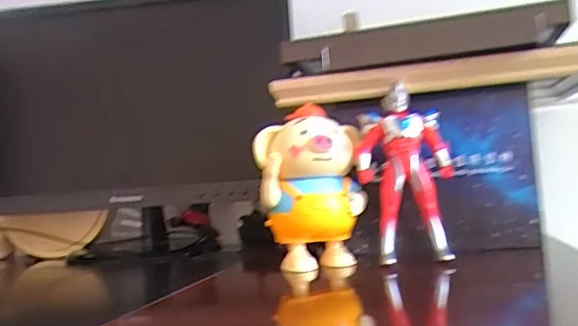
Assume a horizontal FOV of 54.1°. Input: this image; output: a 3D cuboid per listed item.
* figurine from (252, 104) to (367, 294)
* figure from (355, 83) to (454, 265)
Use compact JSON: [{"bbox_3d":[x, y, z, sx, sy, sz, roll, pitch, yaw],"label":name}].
[{"bbox_3d":[0.022,0.036,0.548,0.095,0.159,0.062,-6,-2,13],"label":"figurine"},{"bbox_3d":[0.109,0.009,0.538,0.081,0.156,0.057,-6,-2,18],"label":"figure"}]

